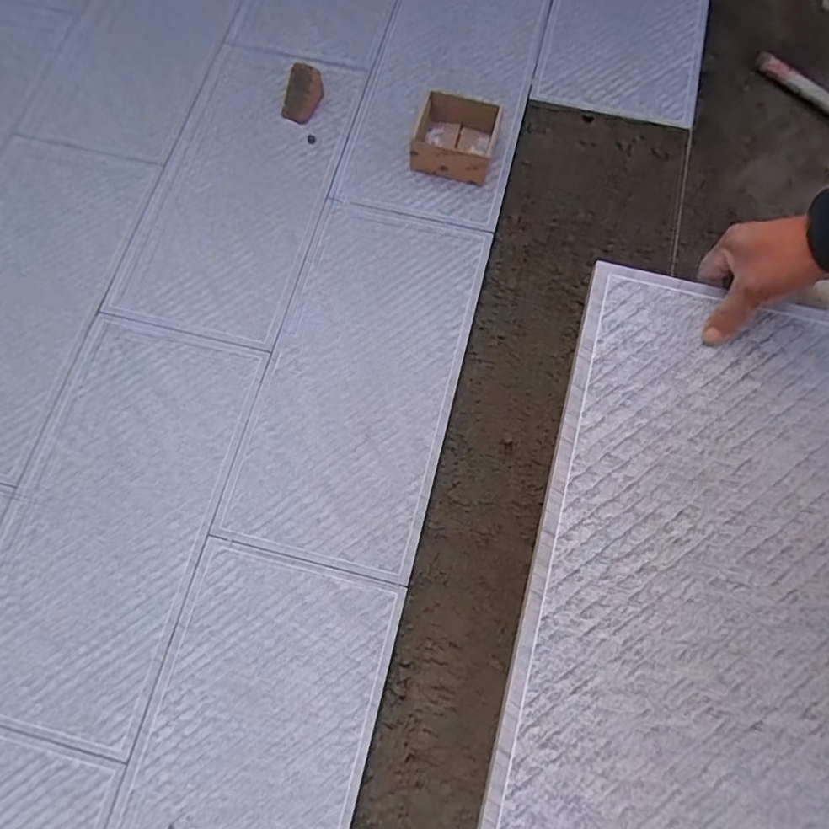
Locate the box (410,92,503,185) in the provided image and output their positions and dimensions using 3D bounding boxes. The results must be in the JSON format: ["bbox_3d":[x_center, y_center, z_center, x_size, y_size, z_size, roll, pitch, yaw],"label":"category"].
[{"bbox_3d":[0.075,-0.494,1.025,0.138,0.070,0.132,14,73,5],"label":"box"}]

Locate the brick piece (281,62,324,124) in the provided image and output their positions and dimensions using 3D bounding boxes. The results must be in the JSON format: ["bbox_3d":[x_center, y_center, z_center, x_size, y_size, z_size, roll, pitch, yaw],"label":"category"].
[{"bbox_3d":[-0.211,-0.602,1.062,0.059,0.050,0.088,21,74,7],"label":"brick piece"}]

